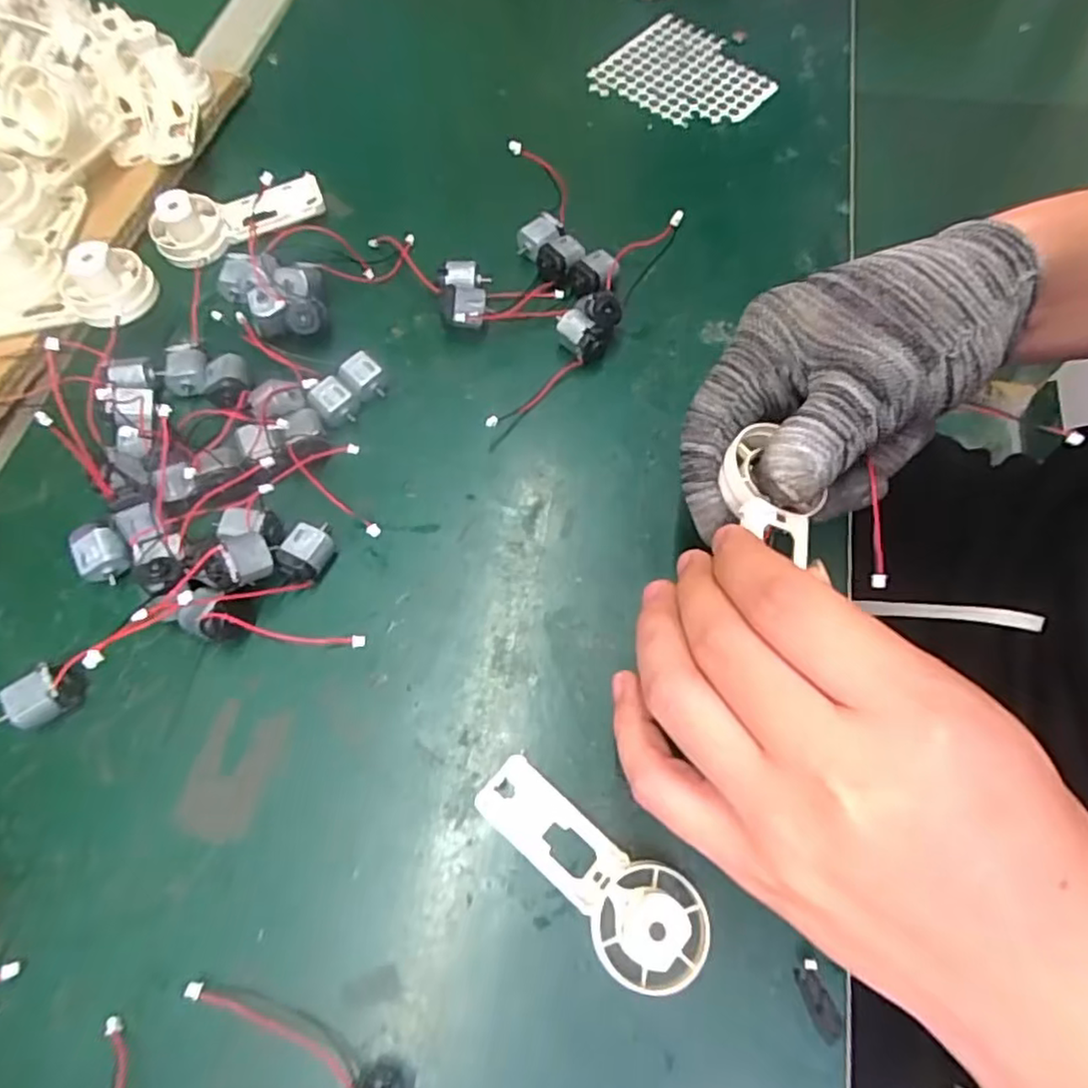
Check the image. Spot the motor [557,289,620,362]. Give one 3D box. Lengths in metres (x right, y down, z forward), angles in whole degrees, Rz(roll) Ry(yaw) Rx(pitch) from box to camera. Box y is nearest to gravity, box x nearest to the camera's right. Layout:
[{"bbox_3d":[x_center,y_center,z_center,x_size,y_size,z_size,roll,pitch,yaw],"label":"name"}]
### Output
[{"bbox_3d":[0.022,-0.110,0.339,0.027,0.026,0.028,23,68,9],"label":"motor"}]

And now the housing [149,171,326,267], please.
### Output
[{"bbox_3d":[-0.172,-0.186,0.374,0.092,0.029,0.033,-28,70,-13],"label":"housing"}]

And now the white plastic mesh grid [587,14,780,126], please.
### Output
[{"bbox_3d":[0.096,-0.316,0.449,0.100,0.005,0.094,41,71,15],"label":"white plastic mesh grid"}]

